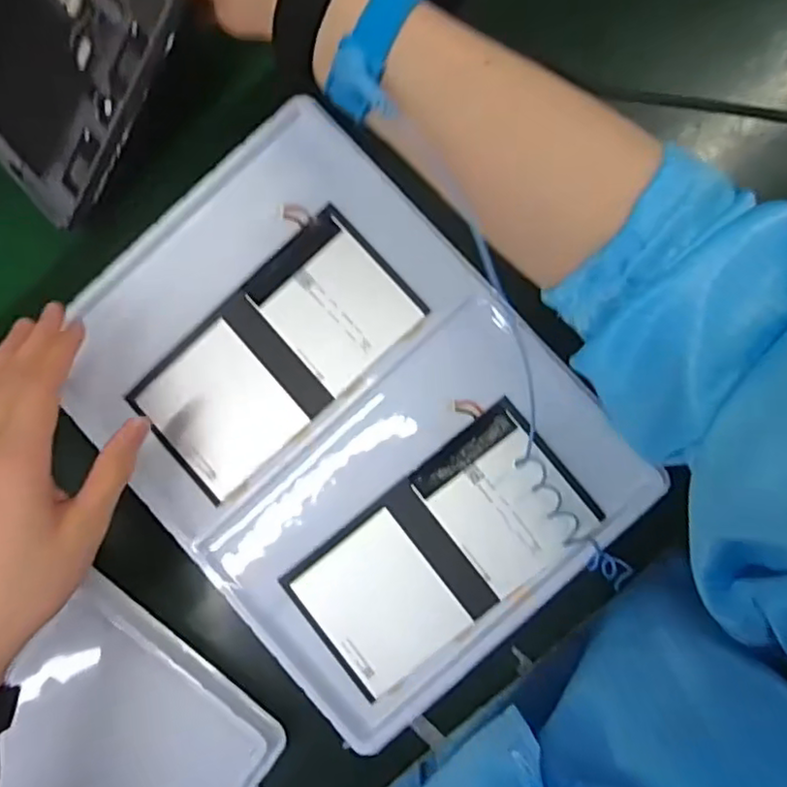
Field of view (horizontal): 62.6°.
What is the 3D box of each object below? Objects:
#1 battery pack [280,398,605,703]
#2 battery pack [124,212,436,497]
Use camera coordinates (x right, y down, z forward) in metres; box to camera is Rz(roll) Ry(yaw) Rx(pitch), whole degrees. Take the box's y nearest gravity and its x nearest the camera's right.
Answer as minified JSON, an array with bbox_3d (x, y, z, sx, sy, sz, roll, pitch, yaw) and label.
[{"bbox_3d":[0.028,0.091,0.380,0.171,0.005,0.088,-39,83,1],"label":"battery pack"},{"bbox_3d":[-0.072,-0.024,0.396,0.172,0.005,0.090,-43,83,1],"label":"battery pack"}]

